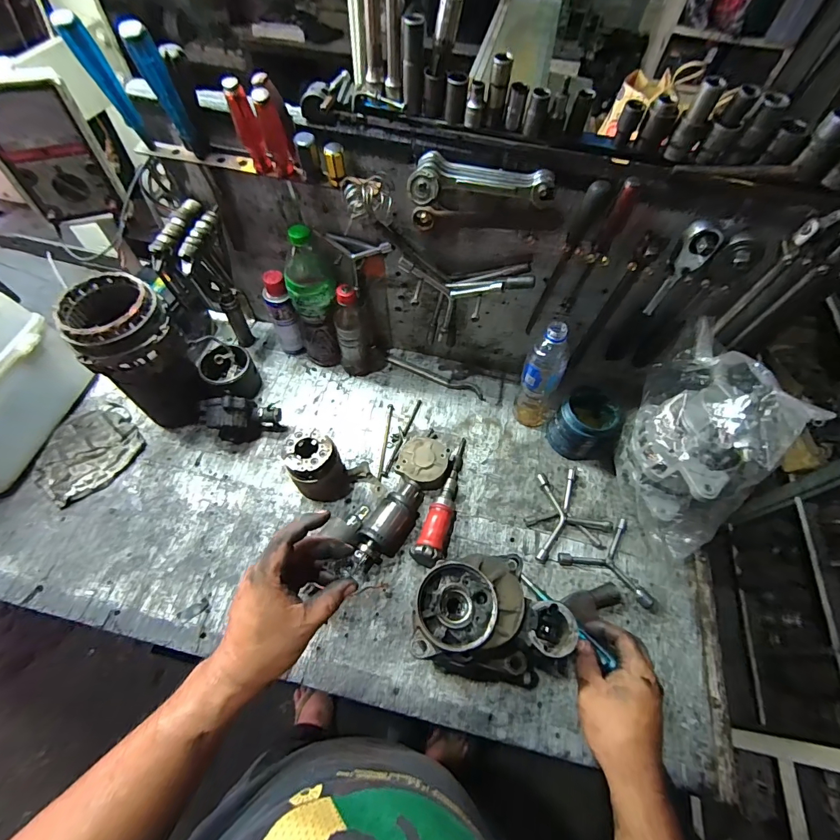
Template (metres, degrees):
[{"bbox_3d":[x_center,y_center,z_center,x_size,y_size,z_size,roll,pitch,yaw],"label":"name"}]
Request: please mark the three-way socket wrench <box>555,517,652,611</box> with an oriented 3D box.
[{"bbox_3d":[0.295,0.229,0.615,0.127,0.015,0.119,-23,63,-14],"label":"three-way socket wrench"}]

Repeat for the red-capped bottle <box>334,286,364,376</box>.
[{"bbox_3d":[-0.122,-0.154,0.721,0.053,0.192,0.058,-11,61,-8],"label":"red-capped bottle"}]

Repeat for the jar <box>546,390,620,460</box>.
[{"bbox_3d":[0.277,0.005,0.698,0.087,0.099,0.086,1,60,-1],"label":"jar"}]

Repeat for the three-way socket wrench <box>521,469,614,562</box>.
[{"bbox_3d":[0.230,0.147,0.656,0.128,0.023,0.128,-11,61,-8],"label":"three-way socket wrench"}]

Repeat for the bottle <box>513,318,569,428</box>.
[{"bbox_3d":[0.204,-0.069,0.676,0.073,0.214,0.060,29,63,14],"label":"bottle"}]

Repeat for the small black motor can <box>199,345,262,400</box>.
[{"bbox_3d":[-0.337,-0.083,0.742,0.084,0.074,0.091,1,60,-1],"label":"small black motor can"}]

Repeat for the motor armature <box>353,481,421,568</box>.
[{"bbox_3d":[-0.046,0.159,0.627,0.051,0.050,0.146,29,63,14],"label":"motor armature"}]

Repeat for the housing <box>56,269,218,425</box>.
[{"bbox_3d":[-0.430,-0.098,0.649,0.124,0.233,0.126,-38,68,-21],"label":"housing"}]

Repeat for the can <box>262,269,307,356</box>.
[{"bbox_3d":[-0.247,-0.182,0.744,0.044,0.176,0.045,-24,63,-15],"label":"can"}]

